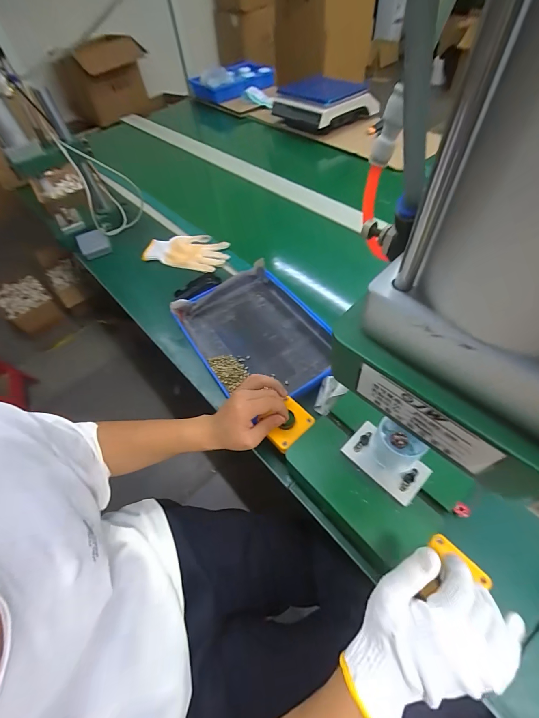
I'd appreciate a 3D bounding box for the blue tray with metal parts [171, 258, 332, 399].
[{"bbox_3d":[-0.024,-0.048,0.607,0.229,0.055,0.315,-31,58,-16],"label":"blue tray with metal parts"}]

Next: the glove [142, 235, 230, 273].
[{"bbox_3d":[-0.220,-0.280,0.803,0.222,0.032,0.110,6,56,9],"label":"glove"}]

